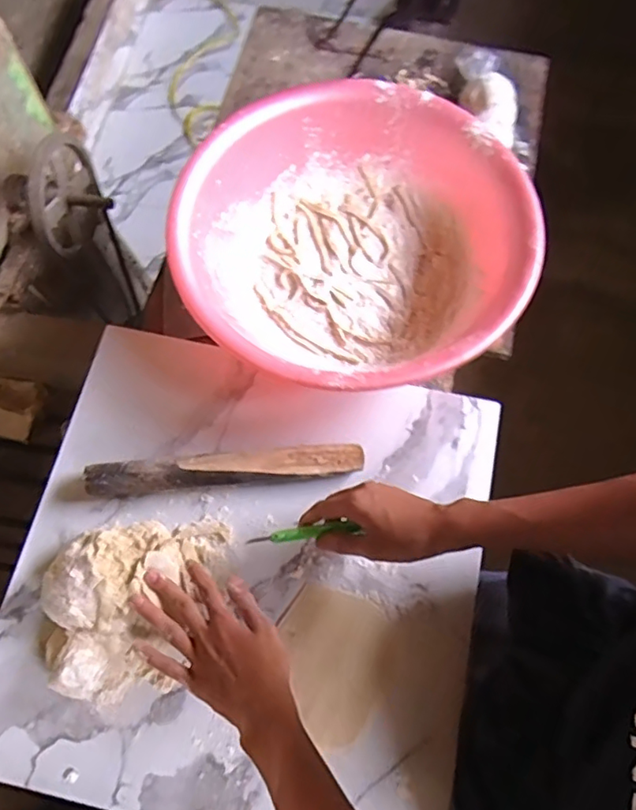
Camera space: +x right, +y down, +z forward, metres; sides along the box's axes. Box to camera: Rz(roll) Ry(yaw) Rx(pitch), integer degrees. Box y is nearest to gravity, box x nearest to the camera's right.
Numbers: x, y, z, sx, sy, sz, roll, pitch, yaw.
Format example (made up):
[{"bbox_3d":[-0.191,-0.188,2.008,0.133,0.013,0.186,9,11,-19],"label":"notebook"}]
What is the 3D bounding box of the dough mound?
[{"bbox_3d":[-0.182,0.206,0.571,0.170,0.065,0.168,0,74,0],"label":"dough mound"}]

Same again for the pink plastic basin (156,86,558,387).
[{"bbox_3d":[0.047,-0.197,0.690,0.391,0.138,0.393,0,74,0],"label":"pink plastic basin"}]

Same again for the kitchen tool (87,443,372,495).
[{"bbox_3d":[-0.105,0.073,0.629,0.292,0.037,0.038,-5,70,-2],"label":"kitchen tool"}]

